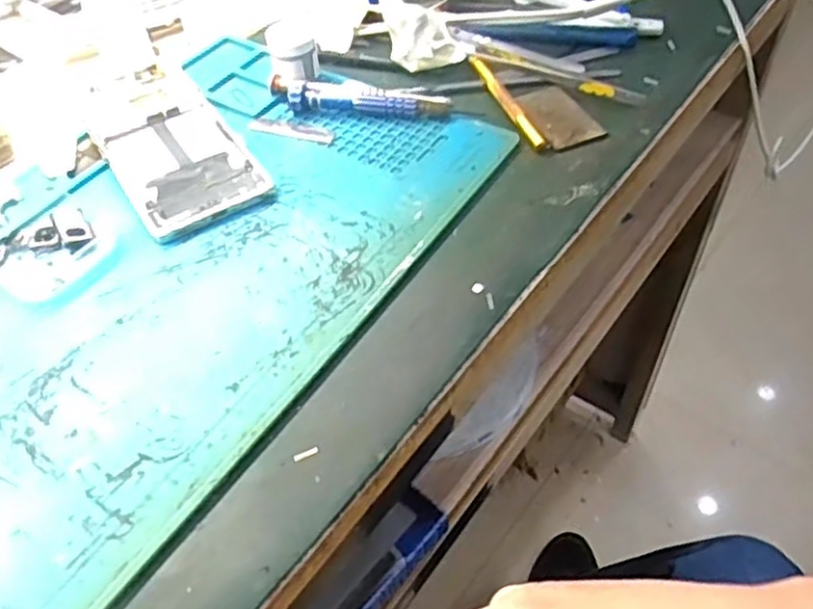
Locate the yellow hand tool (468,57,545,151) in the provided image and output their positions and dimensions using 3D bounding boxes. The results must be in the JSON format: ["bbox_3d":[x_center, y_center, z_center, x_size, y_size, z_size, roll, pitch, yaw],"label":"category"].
[{"bbox_3d":[0.064,-0.133,0.478,0.010,0.007,0.098,-18,52,-13],"label":"yellow hand tool"}]

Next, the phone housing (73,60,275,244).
[{"bbox_3d":[-0.149,-0.102,0.459,0.074,0.009,0.161,-27,54,-19],"label":"phone housing"}]

